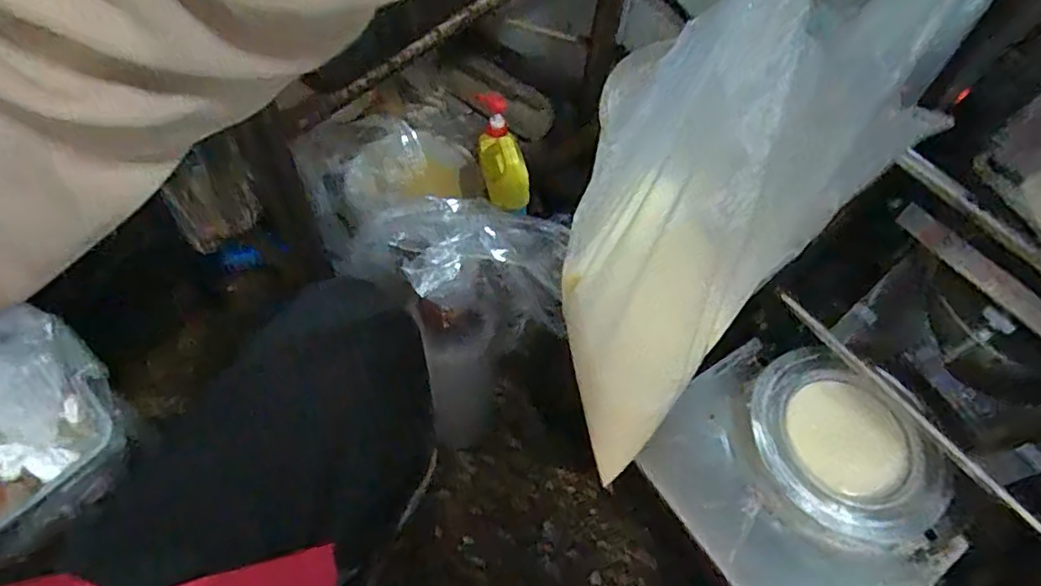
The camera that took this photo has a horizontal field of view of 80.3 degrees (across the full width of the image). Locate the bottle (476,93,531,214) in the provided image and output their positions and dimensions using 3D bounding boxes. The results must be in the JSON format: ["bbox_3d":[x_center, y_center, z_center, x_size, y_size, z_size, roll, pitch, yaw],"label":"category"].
[{"bbox_3d":[-0.033,-0.226,0.978,0.067,0.052,0.186,-11,85,-9],"label":"bottle"}]

